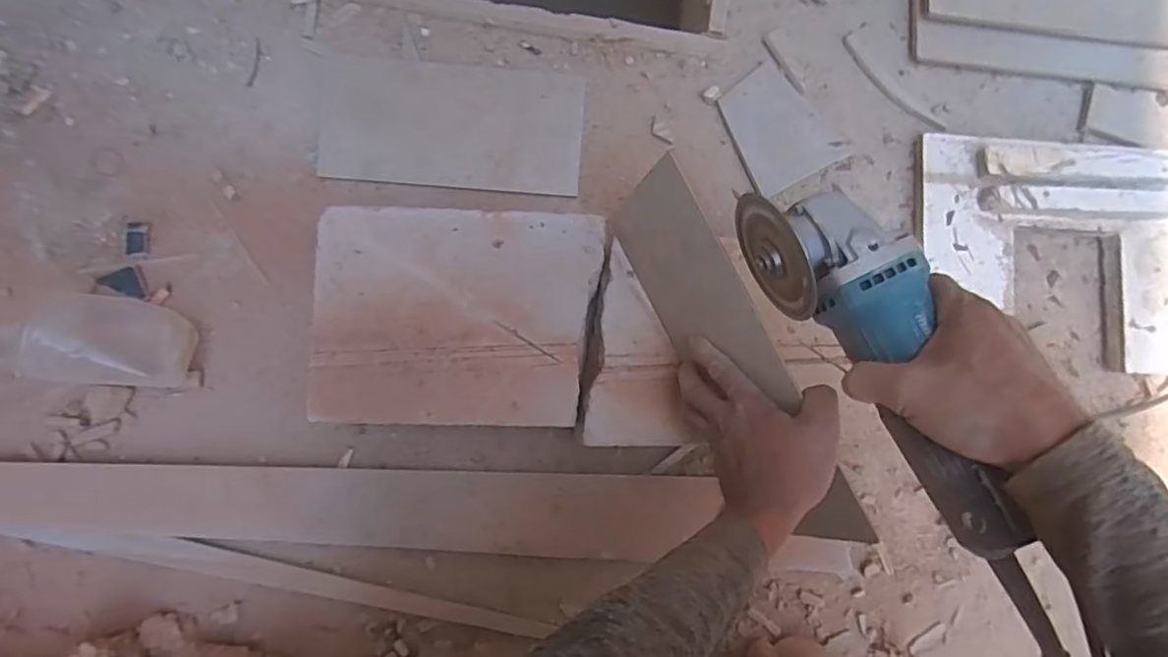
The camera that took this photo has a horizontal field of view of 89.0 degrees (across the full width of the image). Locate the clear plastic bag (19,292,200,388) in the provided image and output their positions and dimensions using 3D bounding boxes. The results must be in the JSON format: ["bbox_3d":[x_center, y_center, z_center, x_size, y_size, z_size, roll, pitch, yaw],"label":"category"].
[{"bbox_3d":[-0.444,0.010,0.555,0.124,0.066,0.082,5,83,-1],"label":"clear plastic bag"}]

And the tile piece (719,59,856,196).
[{"bbox_3d":[0.215,-0.225,0.656,0.111,0.011,0.129,-28,85,-5],"label":"tile piece"}]

